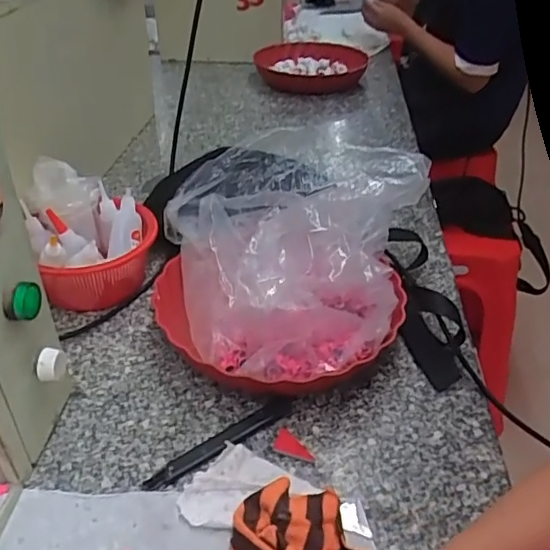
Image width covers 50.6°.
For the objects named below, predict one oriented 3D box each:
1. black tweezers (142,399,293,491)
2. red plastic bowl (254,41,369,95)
[{"bbox_3d":[-0.046,0.138,0.486,0.138,0.010,0.021,-23,41,-28],"label":"black tweezers"},{"bbox_3d":[0.077,-0.443,1.249,0.230,0.061,0.293,-3,36,-3],"label":"red plastic bowl"}]

